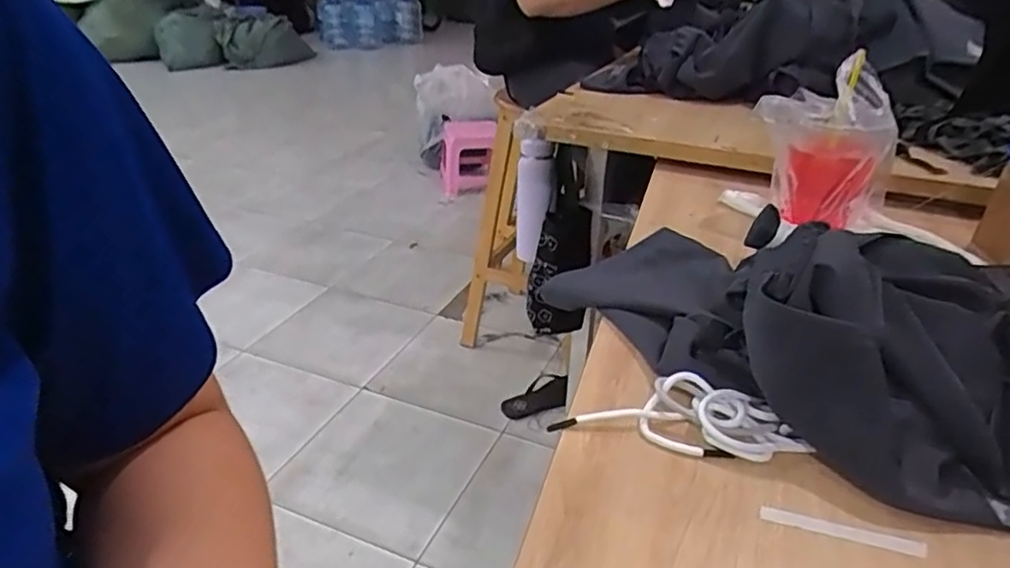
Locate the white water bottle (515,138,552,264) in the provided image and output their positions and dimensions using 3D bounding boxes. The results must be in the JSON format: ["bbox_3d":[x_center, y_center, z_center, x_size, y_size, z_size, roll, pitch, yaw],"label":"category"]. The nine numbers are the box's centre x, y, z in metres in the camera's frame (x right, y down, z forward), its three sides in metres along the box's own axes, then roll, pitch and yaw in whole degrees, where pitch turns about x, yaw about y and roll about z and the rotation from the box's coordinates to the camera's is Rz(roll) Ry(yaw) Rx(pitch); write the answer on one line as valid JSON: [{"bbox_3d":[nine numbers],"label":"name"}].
[{"bbox_3d":[0.058,-0.159,1.322,0.072,0.243,0.066,1,30,2],"label":"white water bottle"}]

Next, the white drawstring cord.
[{"bbox_3d":[0.134,0.099,0.508,0.177,0.028,0.059,8,31,14],"label":"white drawstring cord"}]

